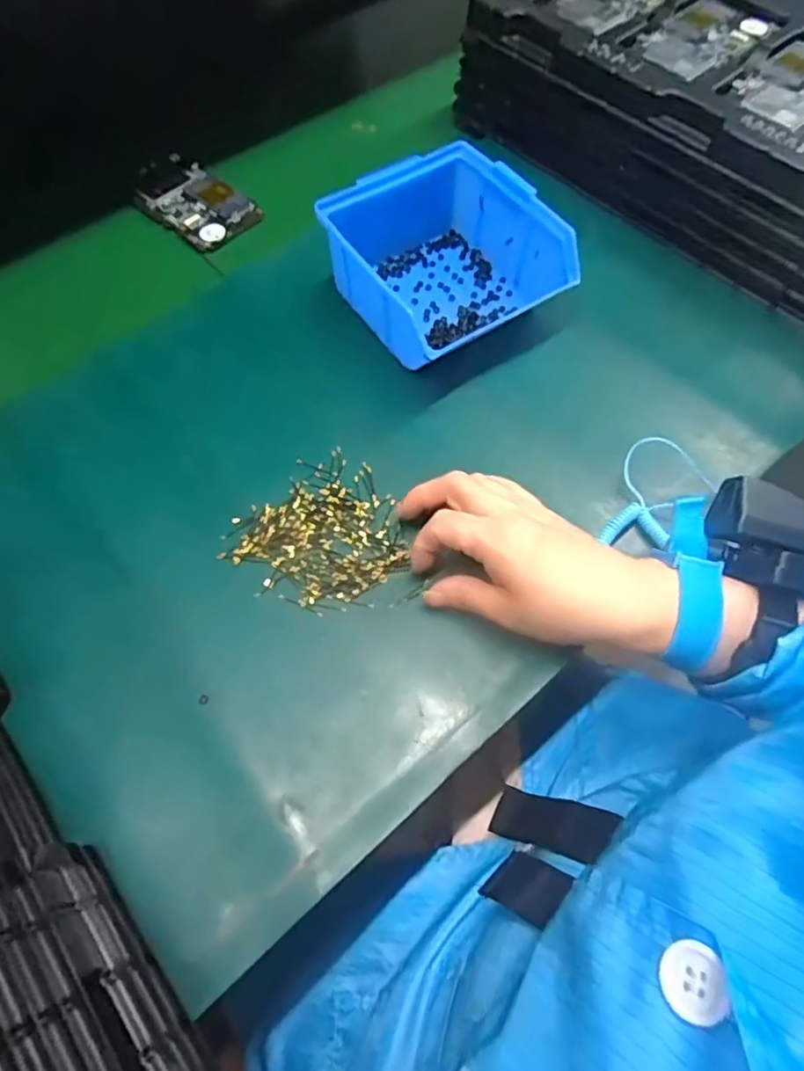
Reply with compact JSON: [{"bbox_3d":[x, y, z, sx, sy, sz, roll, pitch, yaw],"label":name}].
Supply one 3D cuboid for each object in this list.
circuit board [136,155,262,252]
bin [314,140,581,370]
[{"bbox_3d":[-0.178,-0.282,0.509,0.067,0.006,0.127,-41,68,-18],"label":"circuit board"},{"bbox_3d":[0.030,-0.183,0.416,0.120,0.076,0.137,-37,66,-17],"label":"bin"}]

